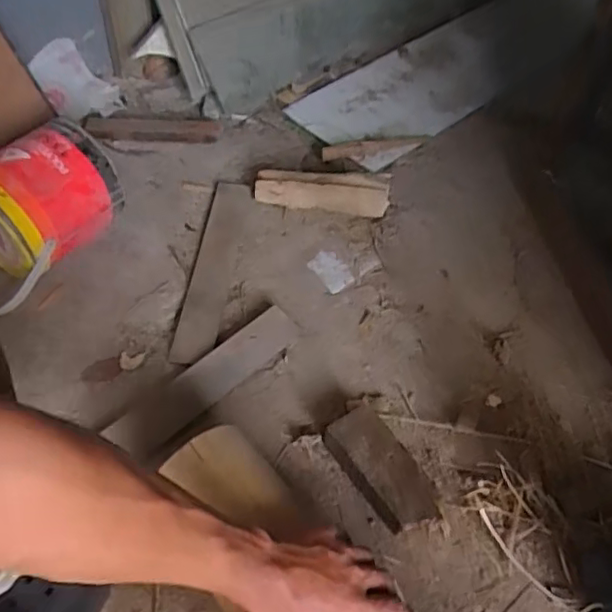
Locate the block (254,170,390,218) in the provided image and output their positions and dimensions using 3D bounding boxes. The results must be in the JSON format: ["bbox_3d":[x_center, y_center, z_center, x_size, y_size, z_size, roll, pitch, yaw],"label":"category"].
[{"bbox_3d":[0.024,-0.173,0.926,0.200,0.057,0.044,3,53,3],"label":"block"}]

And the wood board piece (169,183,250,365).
[{"bbox_3d":[-0.127,-0.057,0.847,0.051,0.020,0.325,5,52,4],"label":"wood board piece"}]

